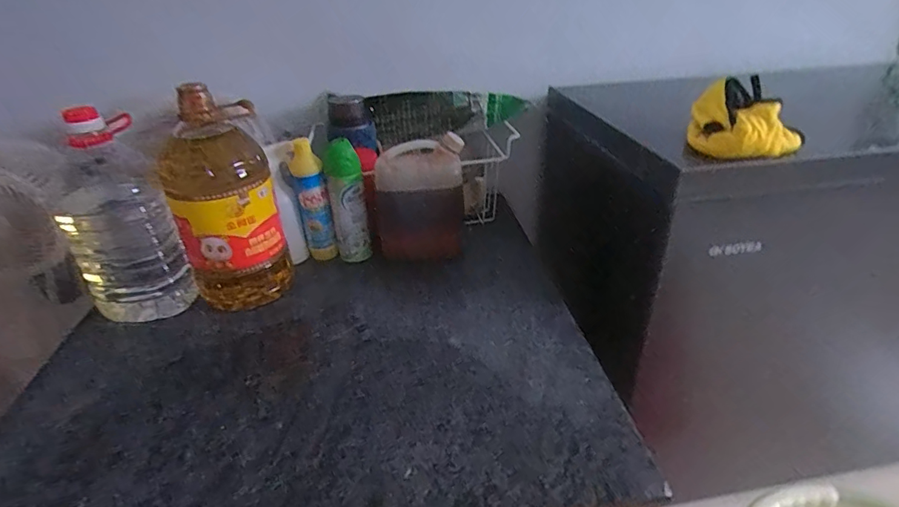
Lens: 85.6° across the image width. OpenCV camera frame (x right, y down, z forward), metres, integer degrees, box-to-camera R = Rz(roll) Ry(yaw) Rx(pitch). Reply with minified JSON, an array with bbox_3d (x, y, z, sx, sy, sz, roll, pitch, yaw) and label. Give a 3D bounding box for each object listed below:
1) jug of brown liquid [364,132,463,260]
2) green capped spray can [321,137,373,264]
[{"bbox_3d":[-0.056,-0.095,0.912,0.163,0.228,0.088,-2,31,0],"label":"jug of brown liquid"},{"bbox_3d":[-0.198,-0.097,0.943,0.066,0.243,0.055,-10,32,-13],"label":"green capped spray can"}]

